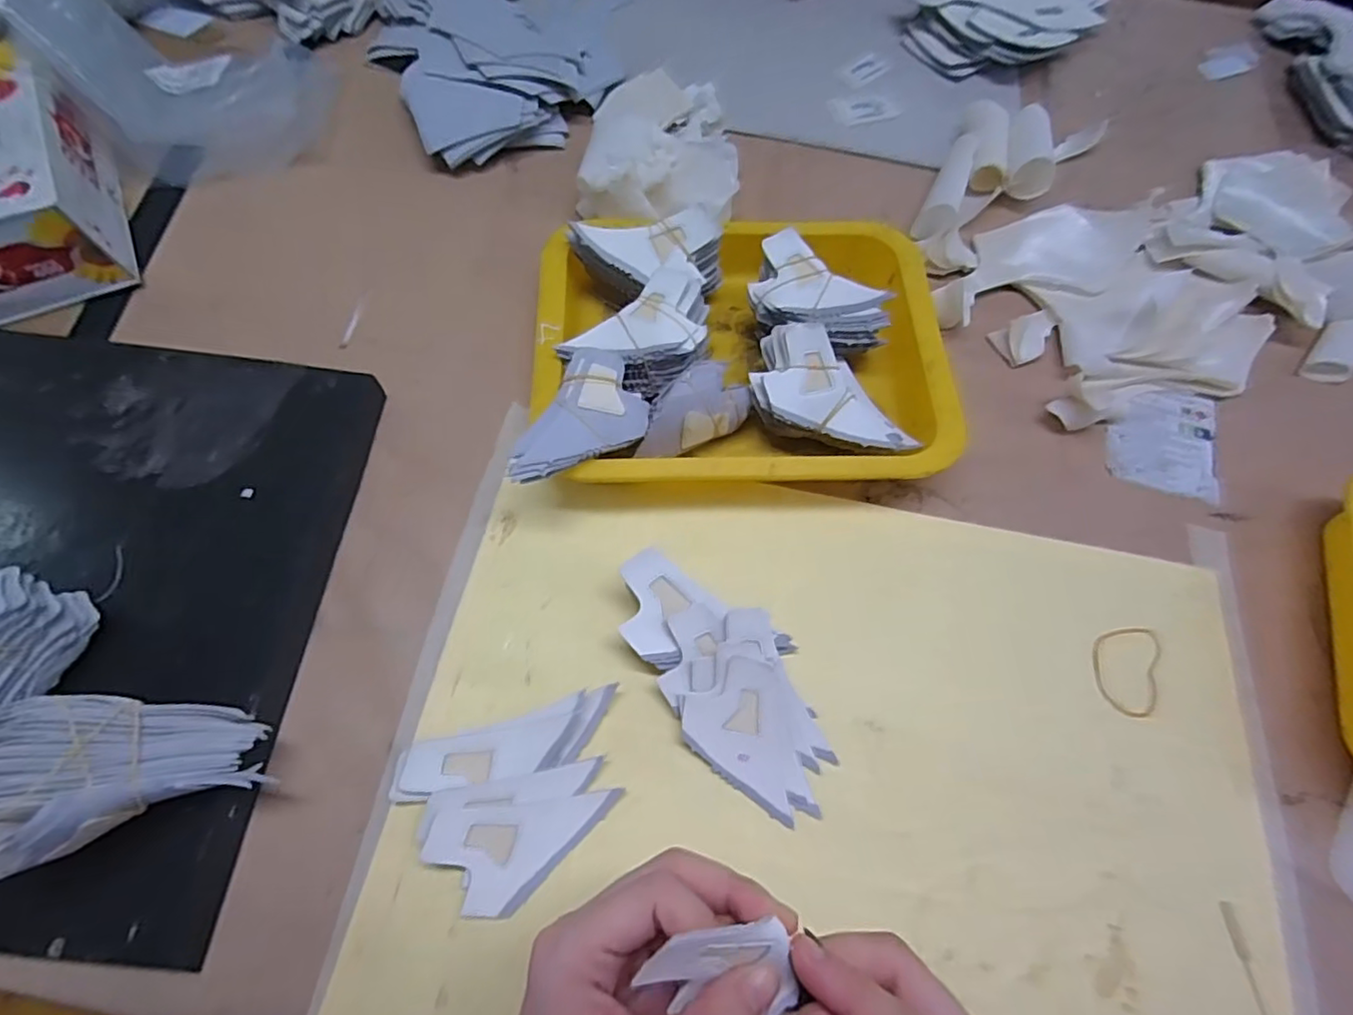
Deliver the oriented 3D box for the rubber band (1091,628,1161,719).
[{"bbox_3d":[0.263,0.095,0.364,0.045,0.005,0.050,-1,68,-3],"label":"rubber band"}]

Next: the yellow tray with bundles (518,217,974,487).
[{"bbox_3d":[0.039,-0.105,0.405,0.251,0.058,0.199,-2,67,-3],"label":"yellow tray with bundles"}]

